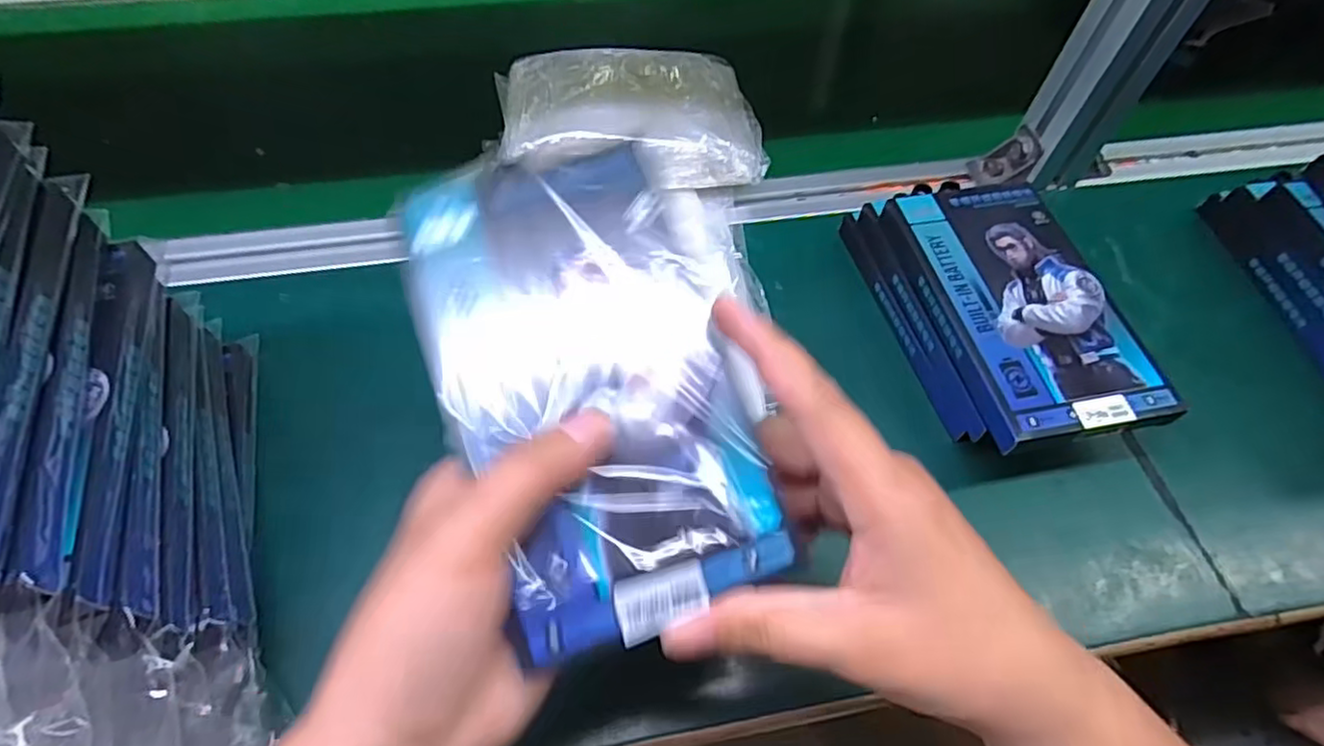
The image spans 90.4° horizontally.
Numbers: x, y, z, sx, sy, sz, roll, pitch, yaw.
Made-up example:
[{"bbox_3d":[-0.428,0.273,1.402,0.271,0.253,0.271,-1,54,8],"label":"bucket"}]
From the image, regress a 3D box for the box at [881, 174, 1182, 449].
[{"bbox_3d":[0.197,-0.040,0.364,0.093,0.016,0.163,-9,58,-7],"label":"box"}]

